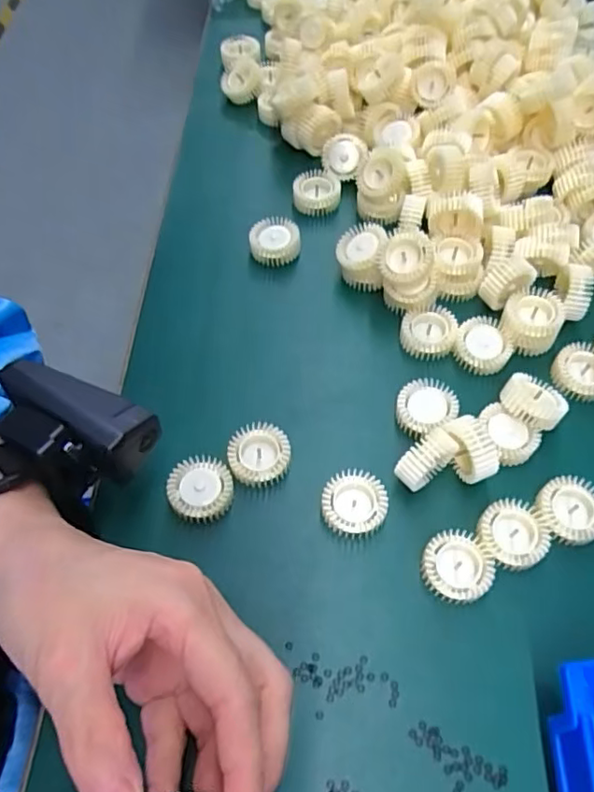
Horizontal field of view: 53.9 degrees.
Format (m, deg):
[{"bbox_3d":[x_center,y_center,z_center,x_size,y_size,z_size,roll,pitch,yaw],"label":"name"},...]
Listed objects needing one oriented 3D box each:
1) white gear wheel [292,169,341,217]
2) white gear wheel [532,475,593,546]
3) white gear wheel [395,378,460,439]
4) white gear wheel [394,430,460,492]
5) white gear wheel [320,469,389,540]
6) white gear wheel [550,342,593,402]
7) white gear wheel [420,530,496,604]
[{"bbox_3d":[0.014,-0.138,0.392,0.026,0.015,0.030,27,65,15],"label":"white gear wheel"},{"bbox_3d":[0.133,0.055,0.281,0.031,0.010,0.031,0,61,0],"label":"white gear wheel"},{"bbox_3d":[0.068,0.006,0.310,0.031,0.013,0.029,0,61,0],"label":"white gear wheel"},{"bbox_3d":[0.063,0.032,0.287,0.030,0.023,0.015,-34,66,-17],"label":"white gear wheel"},{"bbox_3d":[0.028,0.053,0.287,0.029,0.017,0.030,0,61,0],"label":"white gear wheel"},{"bbox_3d":[0.156,-0.013,0.323,0.027,0.016,0.031,-5,61,-2],"label":"white gear wheel"},{"bbox_3d":[0.074,0.079,0.271,0.030,0.012,0.030,0,61,0],"label":"white gear wheel"}]

